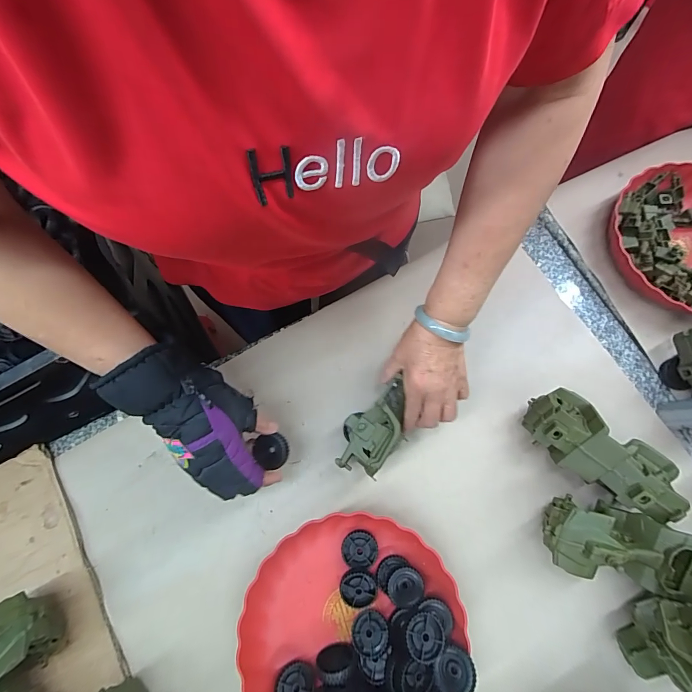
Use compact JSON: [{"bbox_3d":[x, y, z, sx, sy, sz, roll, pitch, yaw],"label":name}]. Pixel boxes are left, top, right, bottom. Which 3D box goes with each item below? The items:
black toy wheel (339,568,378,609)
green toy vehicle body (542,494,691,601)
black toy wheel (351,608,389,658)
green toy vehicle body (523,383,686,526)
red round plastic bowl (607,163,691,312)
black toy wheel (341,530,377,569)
[{"bbox_3d":[0.015,0.290,0.429,0.043,0.010,0.045,0,88,7],"label":"black toy wheel"},{"bbox_3d":[0.318,0.232,0.420,0.175,0.077,0.081,12,75,3],"label":"green toy vehicle body"},{"bbox_3d":[0.027,0.332,0.416,0.043,0.013,0.043,-10,51,12],"label":"black toy wheel"},{"bbox_3d":[0.314,0.132,0.445,0.188,0.079,0.077,35,77,9],"label":"green toy vehicle body"},{"bbox_3d":[0.512,-0.156,0.537,0.240,0.055,0.244,0,74,0],"label":"red round plastic bowl"},{"bbox_3d":[0.017,0.250,0.443,0.044,0.008,0.040,0,74,0],"label":"black toy wheel"}]

